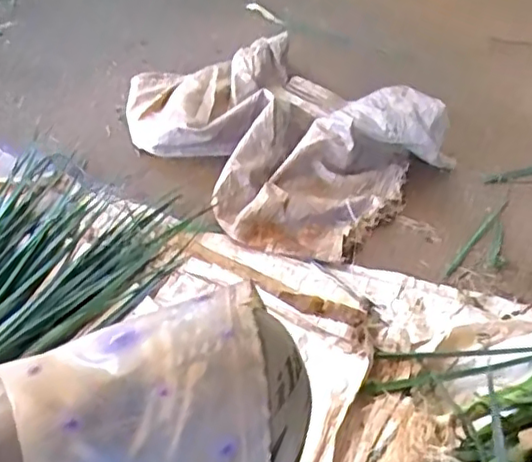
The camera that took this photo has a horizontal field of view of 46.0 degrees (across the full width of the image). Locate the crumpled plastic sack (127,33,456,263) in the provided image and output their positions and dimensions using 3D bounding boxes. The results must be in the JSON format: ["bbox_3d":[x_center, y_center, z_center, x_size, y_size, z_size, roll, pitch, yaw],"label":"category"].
[{"bbox_3d":[-0.005,-0.225,1.162,0.386,0.187,0.602,-29,54,-31],"label":"crumpled plastic sack"}]

